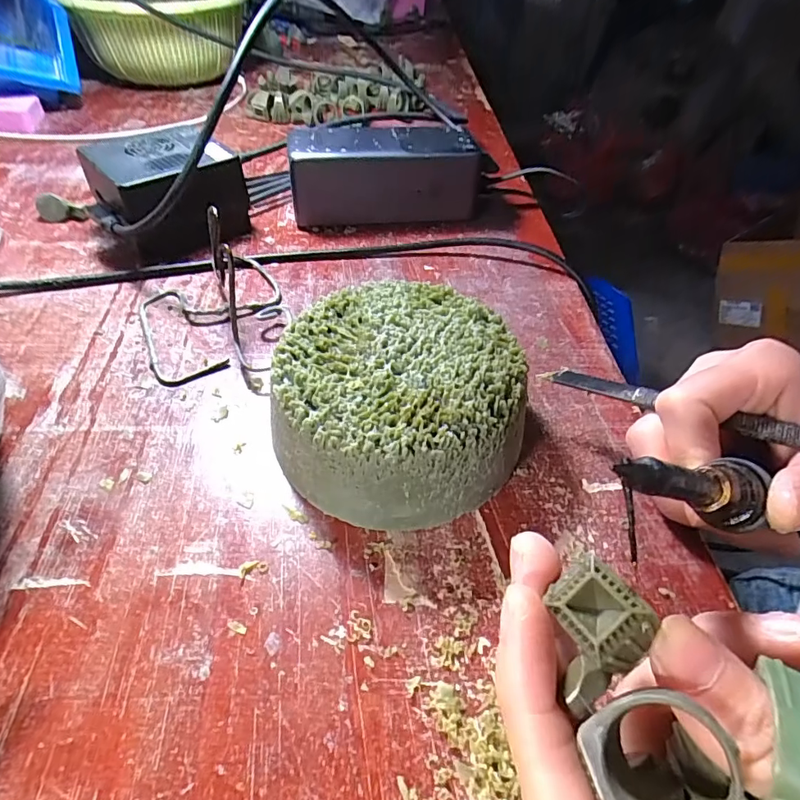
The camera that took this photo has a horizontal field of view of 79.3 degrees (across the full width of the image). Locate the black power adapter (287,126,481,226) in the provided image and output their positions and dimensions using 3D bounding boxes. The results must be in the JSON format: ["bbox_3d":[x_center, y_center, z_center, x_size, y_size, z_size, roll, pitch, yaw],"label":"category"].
[{"bbox_3d":[-0.007,-0.158,0.342,0.133,0.053,0.054,0,47,-3],"label":"black power adapter"}]

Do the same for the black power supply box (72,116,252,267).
[{"bbox_3d":[-0.150,-0.137,0.315,0.075,0.052,0.088,36,55,27],"label":"black power supply box"}]

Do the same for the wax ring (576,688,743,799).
[{"bbox_3d":[0.048,0.068,0.093,0.023,0.014,0.023,-5,66,12],"label":"wax ring"}]

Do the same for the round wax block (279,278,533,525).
[{"bbox_3d":[0.000,-0.001,0.203,0.094,0.047,0.096,2,48,-2],"label":"round wax block"}]

